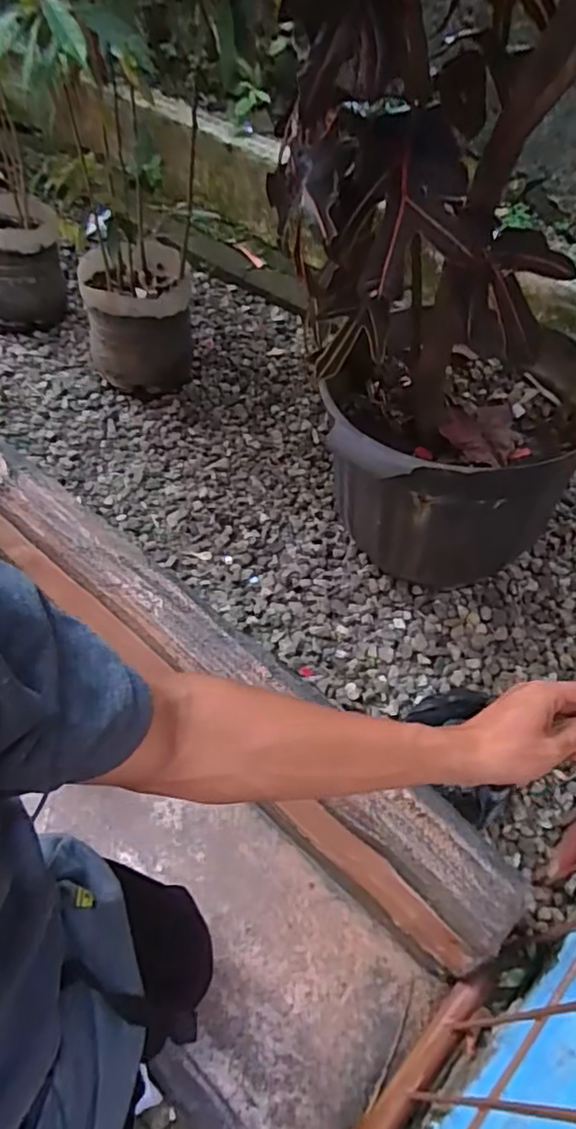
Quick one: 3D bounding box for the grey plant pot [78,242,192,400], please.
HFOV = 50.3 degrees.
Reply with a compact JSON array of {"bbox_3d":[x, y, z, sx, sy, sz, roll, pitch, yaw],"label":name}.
[{"bbox_3d":[-0.351,-0.577,1.459,0.226,0.275,0.286,-4,51,-9],"label":"grey plant pot"}]

